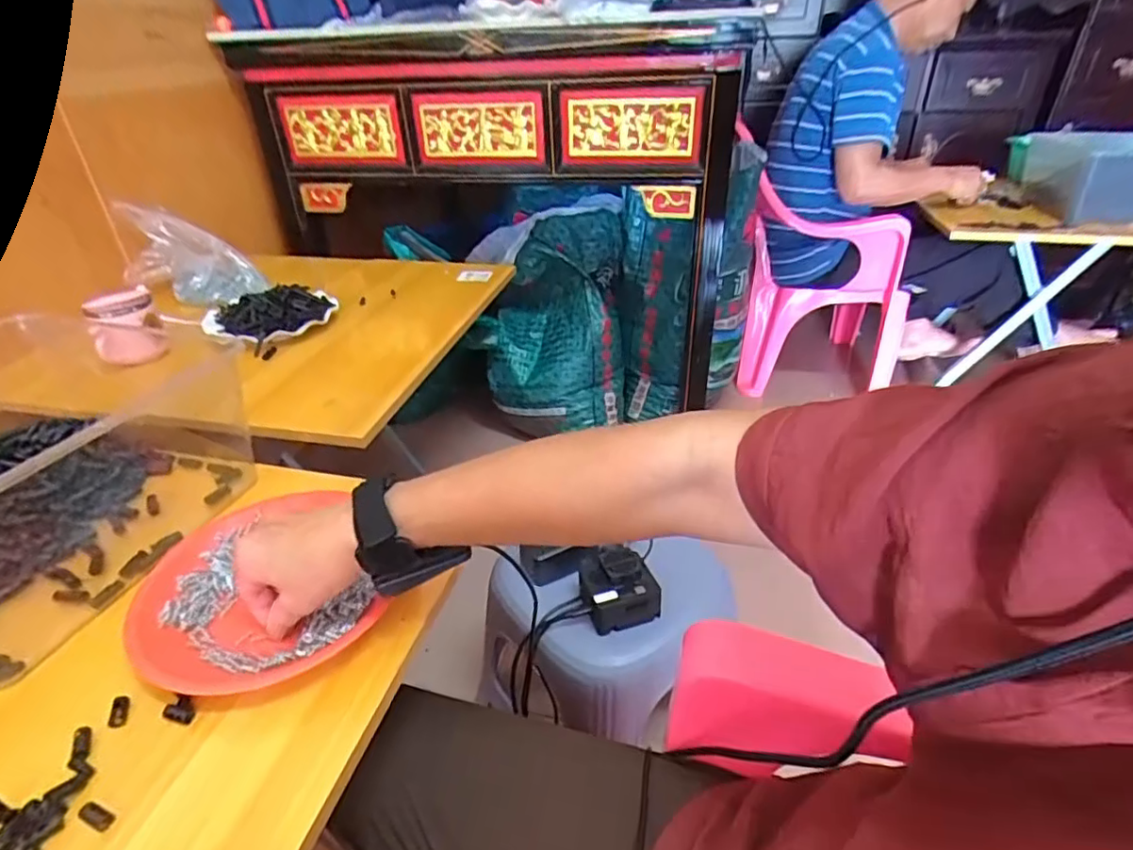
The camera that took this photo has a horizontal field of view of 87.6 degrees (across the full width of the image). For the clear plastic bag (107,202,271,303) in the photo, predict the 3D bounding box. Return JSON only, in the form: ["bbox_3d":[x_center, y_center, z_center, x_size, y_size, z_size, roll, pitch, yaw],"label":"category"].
[{"bbox_3d":[-0.619,-0.281,0.962,0.185,0.138,0.067,1,34,9],"label":"clear plastic bag"}]

